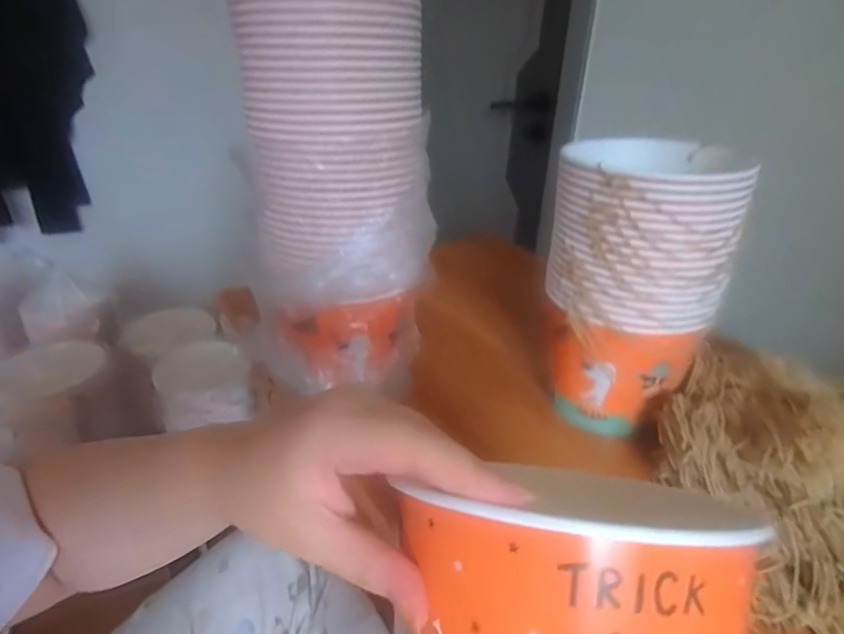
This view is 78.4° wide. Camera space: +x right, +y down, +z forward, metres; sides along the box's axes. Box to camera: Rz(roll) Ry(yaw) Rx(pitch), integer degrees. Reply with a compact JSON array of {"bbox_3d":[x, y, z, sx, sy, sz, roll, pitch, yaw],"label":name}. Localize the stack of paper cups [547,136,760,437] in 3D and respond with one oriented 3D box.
[{"bbox_3d":[0.206,-0.031,0.519,0.151,0.260,0.144,14,31,22],"label":"stack of paper cups"}]

